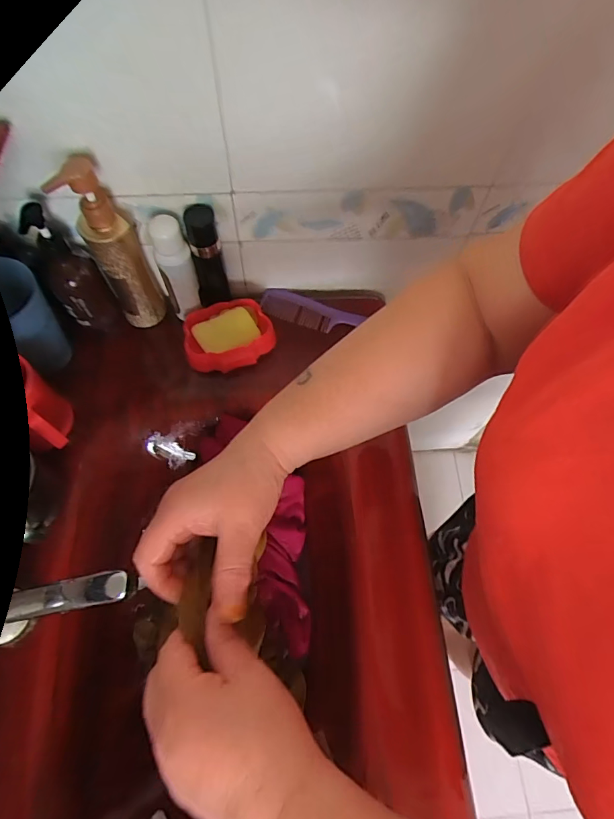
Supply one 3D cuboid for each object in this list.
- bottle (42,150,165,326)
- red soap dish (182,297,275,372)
[{"bbox_3d":[-0.224,-0.187,0.507,0.055,0.218,0.051,-17,67,-9],"label":"bottle"},{"bbox_3d":[-0.105,-0.100,0.581,0.113,0.033,0.084,-12,66,-7],"label":"red soap dish"}]

